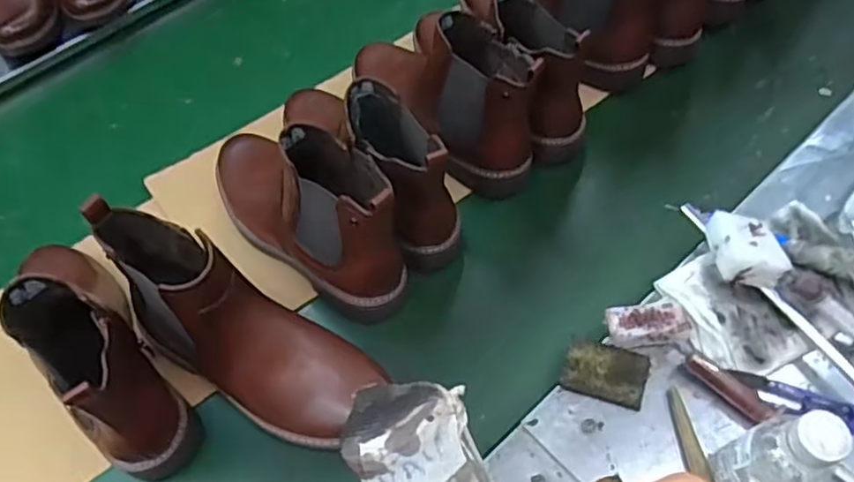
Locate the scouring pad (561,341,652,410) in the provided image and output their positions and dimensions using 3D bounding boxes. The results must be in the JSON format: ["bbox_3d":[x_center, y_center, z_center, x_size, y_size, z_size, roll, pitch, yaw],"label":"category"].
[{"bbox_3d":[0.156,0.114,0.573,0.068,0.012,0.048,16,59,13],"label":"scouring pad"}]

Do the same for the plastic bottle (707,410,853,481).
[{"bbox_3d":[0.249,0.157,0.469,0.045,0.130,0.053,-23,58,-12],"label":"plastic bottle"}]

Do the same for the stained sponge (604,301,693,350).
[{"bbox_3d":[0.194,0.071,0.576,0.071,0.029,0.033,-7,56,-1],"label":"stained sponge"}]

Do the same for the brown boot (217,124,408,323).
[{"bbox_3d":[-0.129,-0.048,0.644,0.265,0.159,0.090,34,65,23],"label":"brown boot"}]

